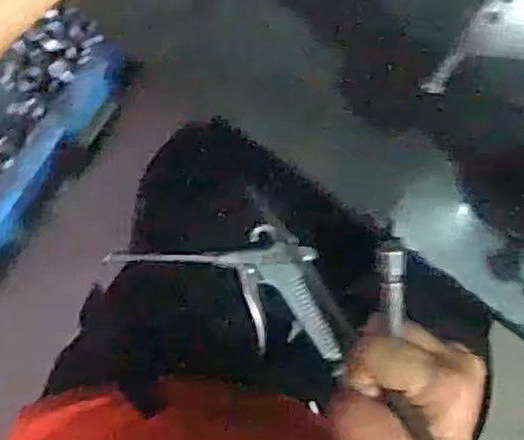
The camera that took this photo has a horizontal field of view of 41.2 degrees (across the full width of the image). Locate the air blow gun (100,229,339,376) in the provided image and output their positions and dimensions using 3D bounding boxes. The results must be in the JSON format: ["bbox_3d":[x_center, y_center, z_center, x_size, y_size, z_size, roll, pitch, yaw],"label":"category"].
[{"bbox_3d":[-0.014,0.048,0.589,0.204,0.028,0.093,32,86,-4],"label":"air blow gun"}]

